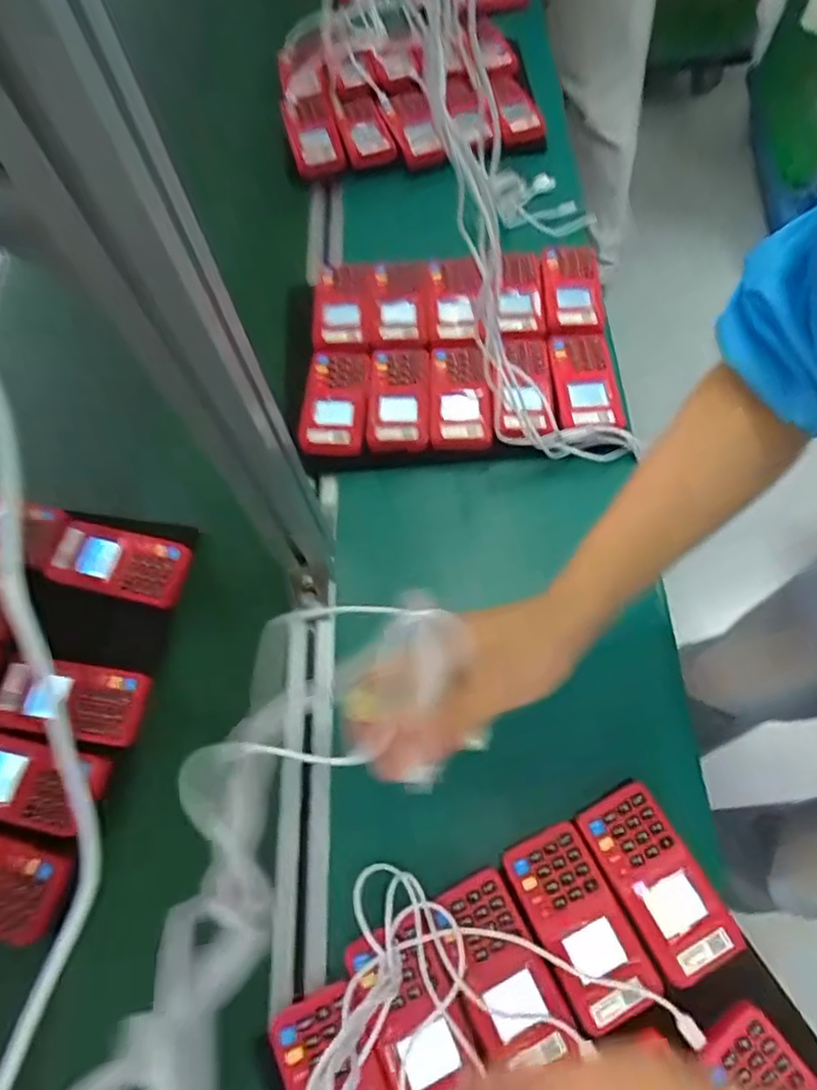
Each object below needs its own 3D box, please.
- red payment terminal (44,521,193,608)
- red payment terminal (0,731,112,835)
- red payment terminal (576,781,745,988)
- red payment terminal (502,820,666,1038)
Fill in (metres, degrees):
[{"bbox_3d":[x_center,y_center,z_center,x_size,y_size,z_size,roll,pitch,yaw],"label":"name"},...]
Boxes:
[{"bbox_3d":[-0.267,0.015,0.557,0.124,0.021,0.061,10,69,6],"label":"red payment terminal"},{"bbox_3d":[-0.311,0.188,0.491,0.122,0.019,0.061,13,69,7],"label":"red payment terminal"},{"bbox_3d":[0.183,0.245,0.448,0.062,0.017,0.120,-26,70,-8],"label":"red payment terminal"},{"bbox_3d":[0.124,0.274,0.441,0.063,0.018,0.122,-25,69,-8],"label":"red payment terminal"}]

